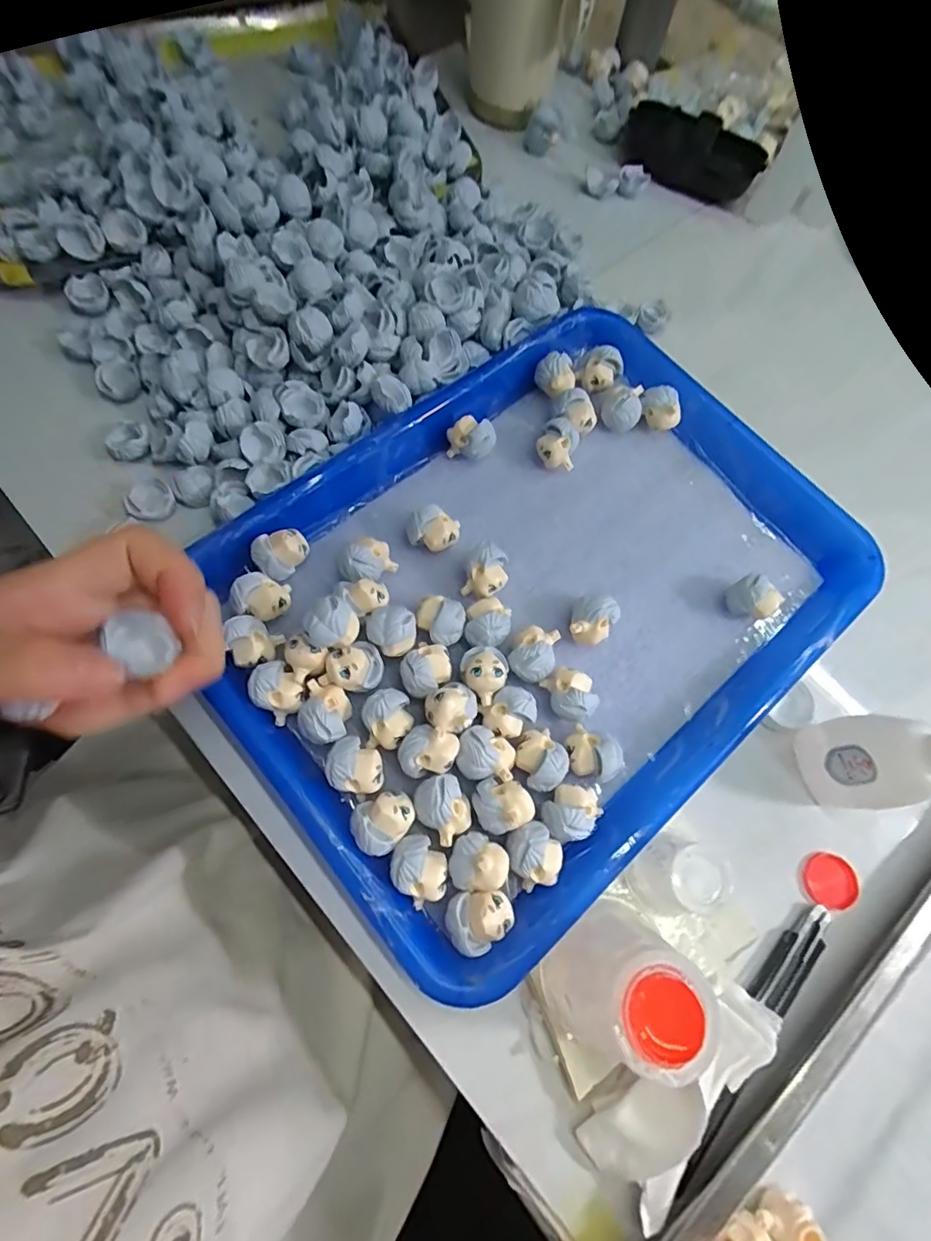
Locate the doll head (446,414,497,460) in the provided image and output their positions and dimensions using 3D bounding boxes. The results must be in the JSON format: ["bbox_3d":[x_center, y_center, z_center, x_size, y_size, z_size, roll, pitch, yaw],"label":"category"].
[{"bbox_3d":[0.003,-0.107,0.310,0.026,0.024,0.021,26,71,5],"label":"doll head"}]

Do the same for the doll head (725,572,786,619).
[{"bbox_3d":[0.159,-0.012,0.292,0.020,0.022,0.024,-23,74,-12],"label":"doll head"}]

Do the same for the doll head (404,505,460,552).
[{"bbox_3d":[-0.018,-0.048,0.290,0.027,0.022,0.020,11,70,-1],"label":"doll head"}]

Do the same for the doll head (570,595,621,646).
[{"bbox_3d":[0.066,0.001,0.280,0.022,0.025,0.024,2,71,-4],"label":"doll head"}]

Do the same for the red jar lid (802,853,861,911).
[{"bbox_3d":[0.183,0.130,0.263,0.027,0.004,0.025,2,71,-4],"label":"red jar lid"}]

